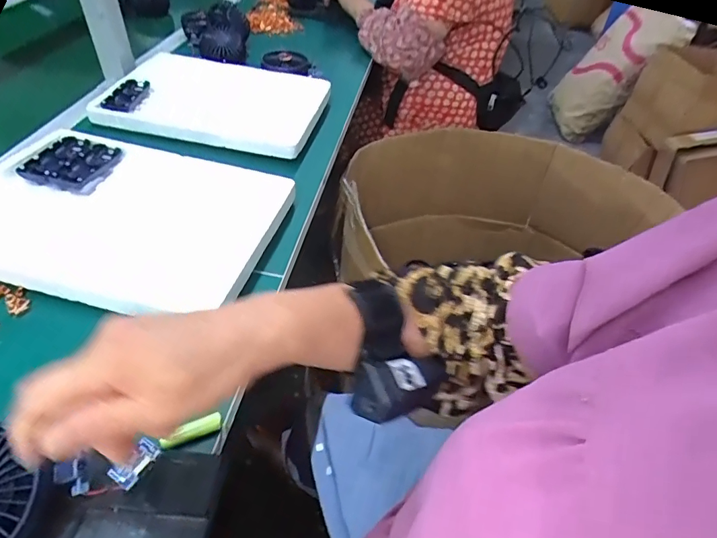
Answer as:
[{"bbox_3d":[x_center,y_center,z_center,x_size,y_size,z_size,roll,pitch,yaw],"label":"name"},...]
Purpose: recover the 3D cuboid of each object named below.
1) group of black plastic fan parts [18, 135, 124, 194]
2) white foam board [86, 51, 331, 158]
[{"bbox_3d":[-0.371,-0.137,0.589,0.086,0.019,0.095,16,47,10],"label":"group of black plastic fan parts"},{"bbox_3d":[-0.228,-0.269,0.727,0.324,0.036,0.200,10,47,5],"label":"white foam board"}]

